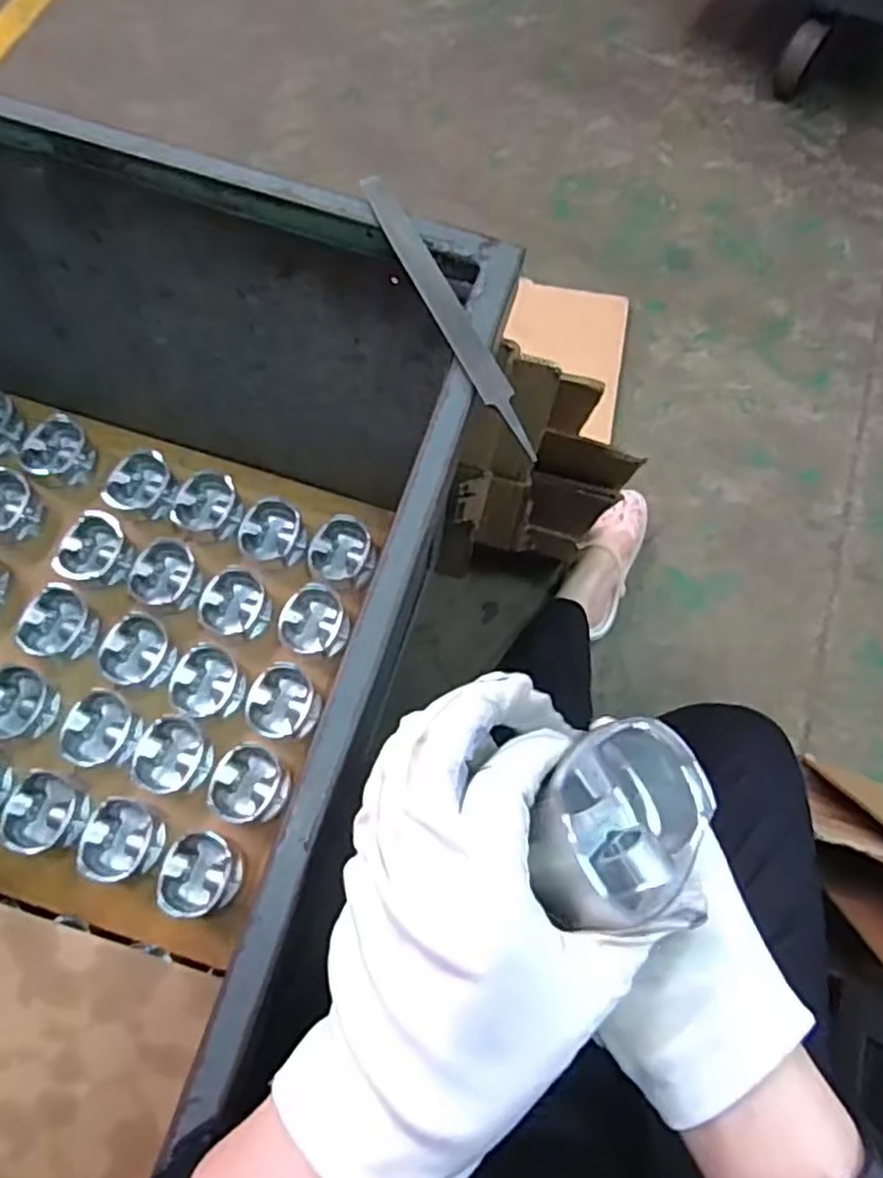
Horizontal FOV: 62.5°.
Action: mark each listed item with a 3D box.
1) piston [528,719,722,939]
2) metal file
[{"bbox_3d":[0.065,0.093,0.284,0.084,0.054,0.076,-22,86,-31],"label":"piston"},{"bbox_3d":[0.003,-0.182,0.471,0.022,0.006,0.232,-26,74,-12],"label":"metal file"}]

